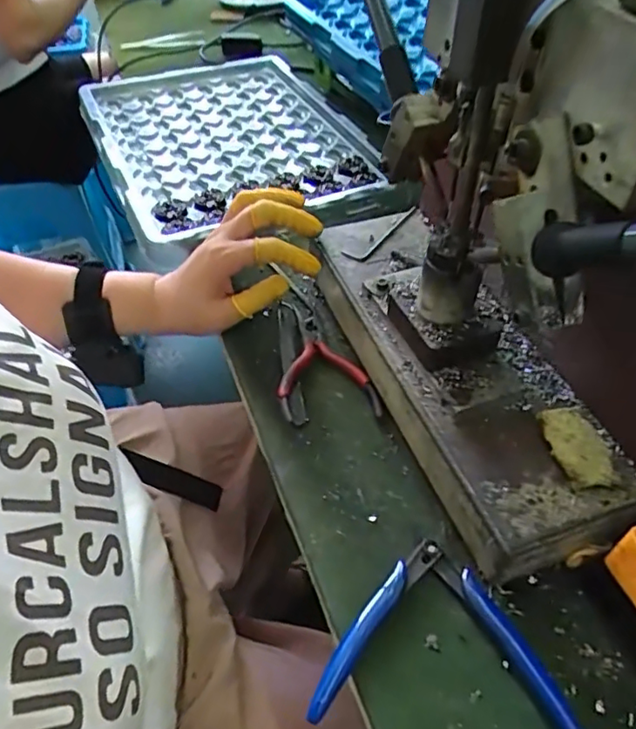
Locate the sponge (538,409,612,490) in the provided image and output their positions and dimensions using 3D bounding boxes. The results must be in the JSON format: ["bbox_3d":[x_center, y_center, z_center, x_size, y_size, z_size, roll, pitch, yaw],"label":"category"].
[{"bbox_3d":[0.145,0.044,0.323,0.030,0.006,0.050,-7,48,-7],"label":"sponge"}]

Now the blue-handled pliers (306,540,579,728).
[{"bbox_3d":[0.063,0.138,0.306,0.121,0.012,0.089,4,47,4],"label":"blue-handled pliers"}]

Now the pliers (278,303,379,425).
[{"bbox_3d":[0.003,-0.011,0.439,0.069,0.016,0.125,-4,47,-4],"label":"pliers"}]

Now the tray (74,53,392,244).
[{"bbox_3d":[-0.118,-0.277,0.693,0.271,0.023,0.406,-18,50,-16],"label":"tray"}]

